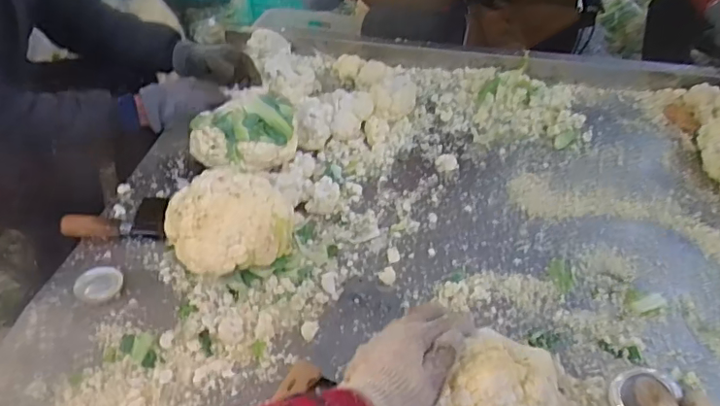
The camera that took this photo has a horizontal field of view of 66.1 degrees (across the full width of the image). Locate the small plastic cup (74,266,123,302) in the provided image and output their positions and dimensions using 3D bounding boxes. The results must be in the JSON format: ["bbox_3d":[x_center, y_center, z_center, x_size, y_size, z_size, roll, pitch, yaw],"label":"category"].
[{"bbox_3d":[-0.374,0.113,0.792,0.059,0.019,0.058,1,42,0],"label":"small plastic cup"}]

